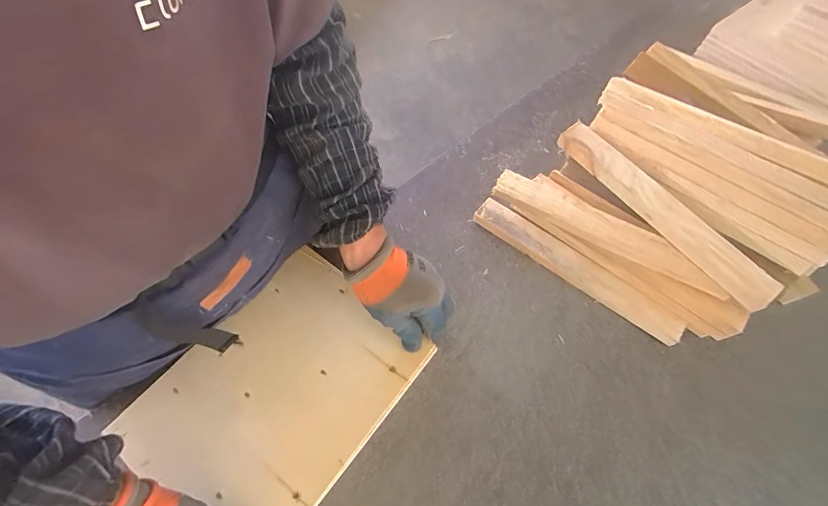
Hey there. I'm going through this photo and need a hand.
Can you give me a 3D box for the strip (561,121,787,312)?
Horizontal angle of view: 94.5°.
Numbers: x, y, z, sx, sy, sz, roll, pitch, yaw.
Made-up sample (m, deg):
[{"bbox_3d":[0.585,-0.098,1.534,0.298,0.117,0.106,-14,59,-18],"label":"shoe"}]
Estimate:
[{"bbox_3d":[0.302,-0.057,0.475,0.043,0.015,0.299,-43,71,7],"label":"strip"}]

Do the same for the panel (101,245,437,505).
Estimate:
[{"bbox_3d":[-0.152,0.155,0.440,0.223,0.012,0.282,37,68,15],"label":"panel"}]

